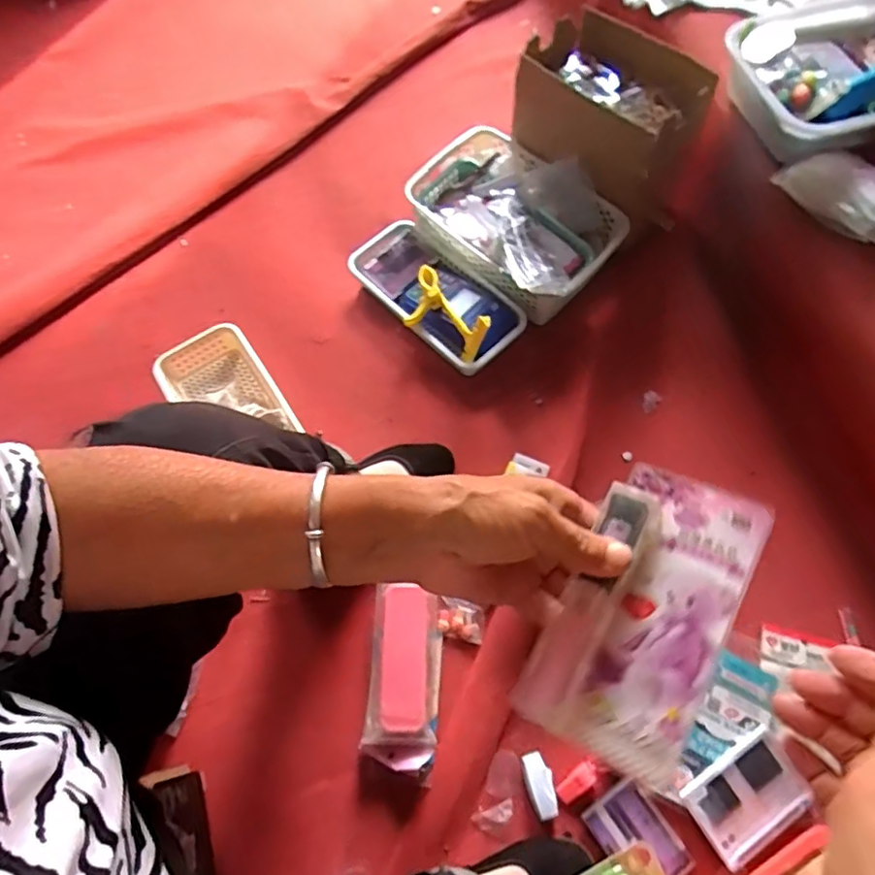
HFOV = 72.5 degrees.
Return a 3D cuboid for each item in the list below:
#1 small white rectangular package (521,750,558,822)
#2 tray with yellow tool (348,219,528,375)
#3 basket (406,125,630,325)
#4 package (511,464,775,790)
[{"bbox_3d":[0.112,0.375,0.644,0.027,0.018,0.063,-14,68,-4],"label":"small white rectangular package"},{"bbox_3d":[-0.008,-0.219,0.853,0.130,0.070,0.265,-40,72,-13],"label":"tray with yellow tool"},{"bbox_3d":[0.108,-0.329,0.882,0.205,0.100,0.308,-40,72,-14],"label":"basket"},{"bbox_3d":[0.105,0.085,0.301,0.077,0.020,0.147,27,71,12],"label":"package"}]

